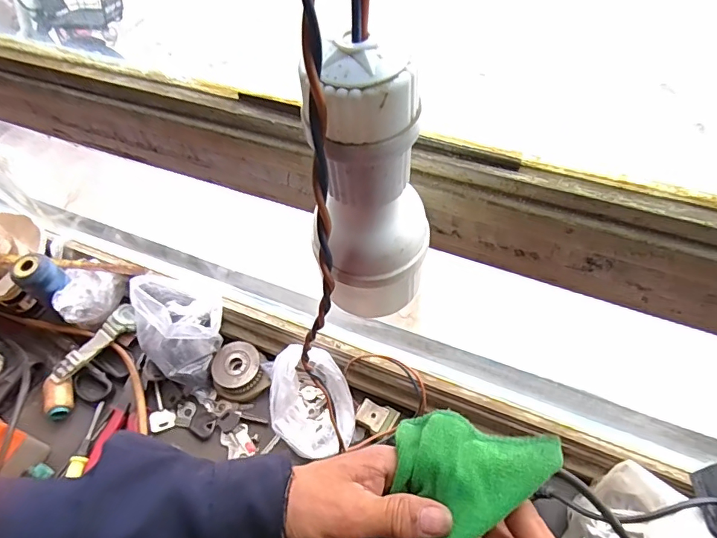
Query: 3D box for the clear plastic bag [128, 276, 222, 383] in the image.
[{"bbox_3d":[-0.197,0.066,0.532,0.092,0.110,0.097,37,67,25],"label":"clear plastic bag"}]

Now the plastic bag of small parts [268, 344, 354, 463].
[{"bbox_3d":[-0.051,0.144,0.520,0.088,0.057,0.105,-3,57,2],"label":"plastic bag of small parts"}]

